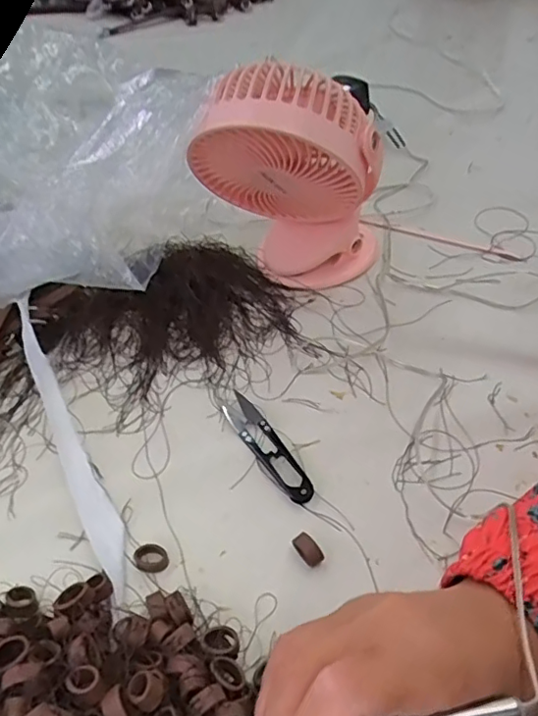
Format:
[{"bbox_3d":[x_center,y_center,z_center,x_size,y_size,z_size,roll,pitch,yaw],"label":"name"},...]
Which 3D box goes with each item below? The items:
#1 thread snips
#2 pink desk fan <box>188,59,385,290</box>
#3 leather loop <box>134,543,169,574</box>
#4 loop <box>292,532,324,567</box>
[{"bbox_3d":[-0.002,0.063,0.395,0.022,0.007,0.097,-26,53,-19],"label":"thread snips"},{"bbox_3d":[0.018,-0.142,0.447,0.141,0.179,0.099,7,49,8],"label":"pink desk fan"},{"bbox_3d":[-0.074,0.126,0.348,0.021,0.007,0.015,-1,49,1],"label":"leather loop"},{"bbox_3d":[0.024,0.120,0.344,0.010,0.013,0.020,-30,54,-22],"label":"loop"}]

